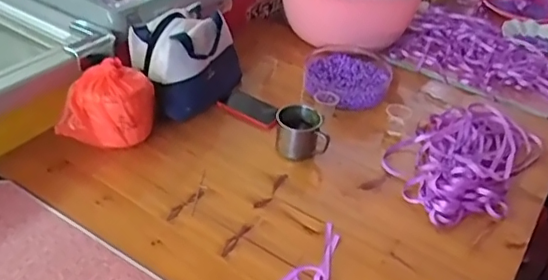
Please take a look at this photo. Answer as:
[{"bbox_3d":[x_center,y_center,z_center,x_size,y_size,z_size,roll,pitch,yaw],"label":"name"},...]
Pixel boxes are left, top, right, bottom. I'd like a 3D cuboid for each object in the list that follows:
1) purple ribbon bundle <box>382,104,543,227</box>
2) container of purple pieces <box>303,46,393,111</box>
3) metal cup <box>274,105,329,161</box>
[{"bbox_3d":[0.371,0.030,1.103,0.237,0.047,0.379,33,44,31],"label":"purple ribbon bundle"},{"bbox_3d":[0.165,-0.137,1.309,0.205,0.045,0.276,13,37,9],"label":"container of purple pieces"},{"bbox_3d":[0.055,-0.010,1.085,0.104,0.079,0.078,11,37,6],"label":"metal cup"}]

